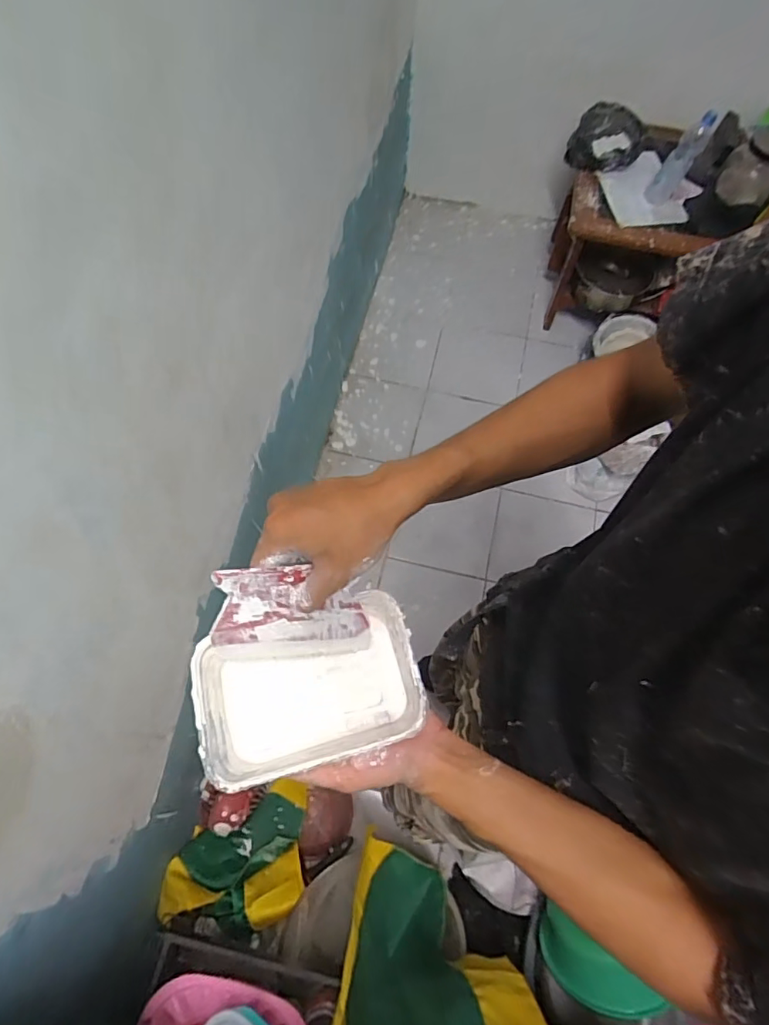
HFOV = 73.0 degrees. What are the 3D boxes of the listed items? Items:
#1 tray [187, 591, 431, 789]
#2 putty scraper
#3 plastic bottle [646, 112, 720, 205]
[{"bbox_3d":[-0.062,0.144,0.431,0.174,0.049,0.114,-15,69,-8],"label":"tray"},{"bbox_3d":[-0.070,0.076,0.394,0.116,0.085,0.017,-2,40,-13],"label":"putty scraper"},{"bbox_3d":[0.845,-1.005,1.479,0.067,0.231,0.065,46,47,15],"label":"plastic bottle"}]

